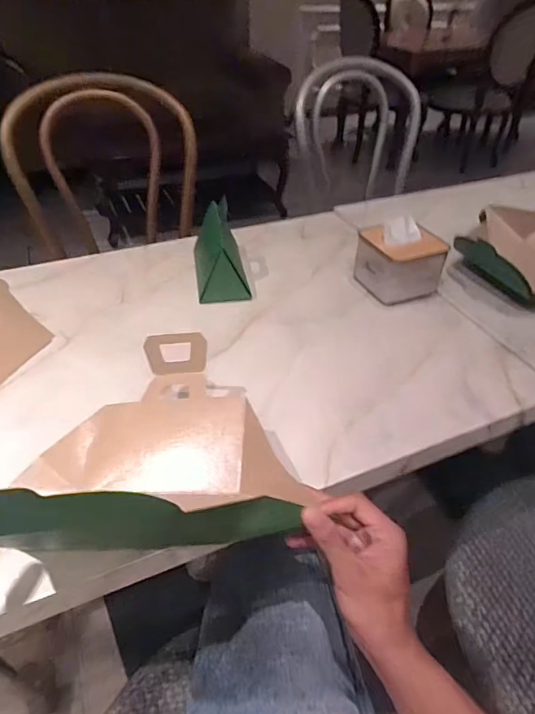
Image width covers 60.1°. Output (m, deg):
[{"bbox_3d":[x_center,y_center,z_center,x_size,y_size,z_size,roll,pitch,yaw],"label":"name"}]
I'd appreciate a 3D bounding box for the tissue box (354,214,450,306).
[{"bbox_3d":[0.214,-0.162,0.753,0.106,0.102,0.108,-14,44,-17],"label":"tissue box"}]

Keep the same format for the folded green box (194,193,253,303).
[{"bbox_3d":[-0.080,-0.177,0.763,0.084,0.106,0.167,-6,42,-8],"label":"folded green box"}]

